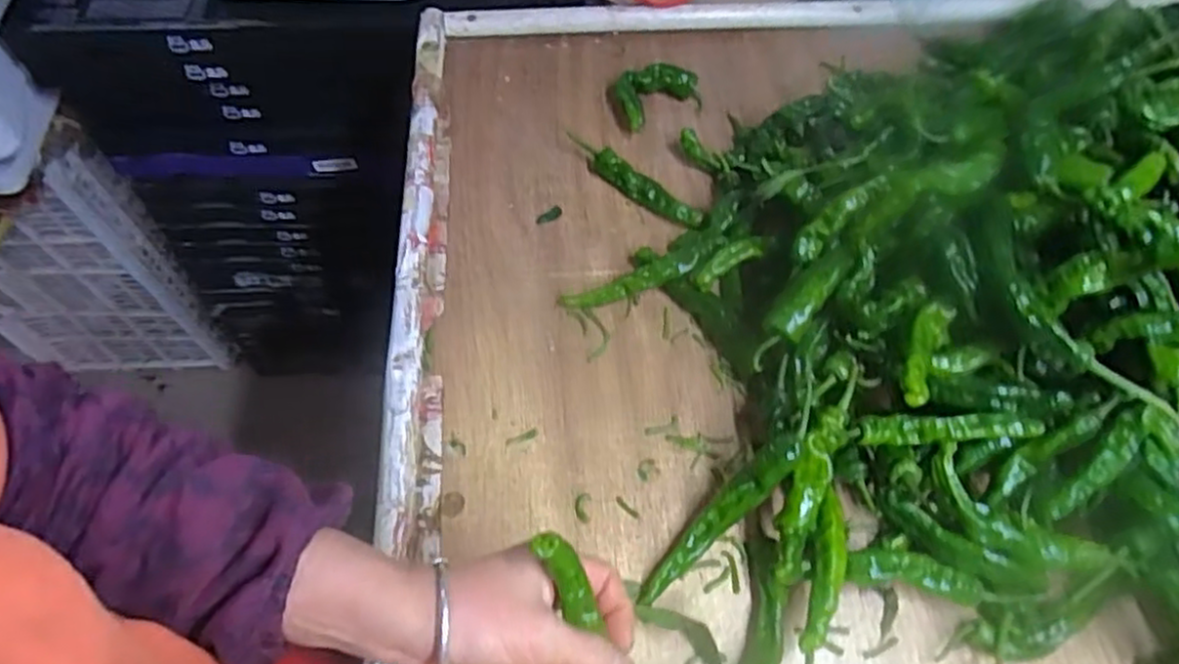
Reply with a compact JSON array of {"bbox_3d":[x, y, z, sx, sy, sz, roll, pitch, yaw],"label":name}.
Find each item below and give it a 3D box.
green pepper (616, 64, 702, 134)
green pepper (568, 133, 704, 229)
[{"bbox_3d":[0.063,-0.234,0.720,0.080,0.029,0.056,-27,65,-15],"label":"green pepper"},{"bbox_3d":[0.039,-0.136,0.670,0.147,0.025,0.020,37,66,18],"label":"green pepper"}]

